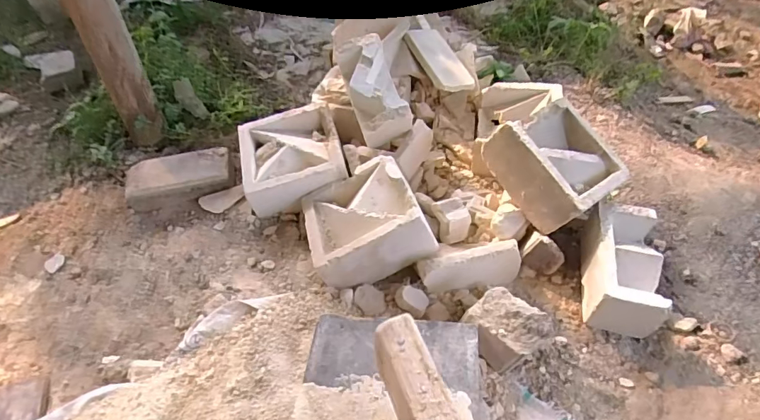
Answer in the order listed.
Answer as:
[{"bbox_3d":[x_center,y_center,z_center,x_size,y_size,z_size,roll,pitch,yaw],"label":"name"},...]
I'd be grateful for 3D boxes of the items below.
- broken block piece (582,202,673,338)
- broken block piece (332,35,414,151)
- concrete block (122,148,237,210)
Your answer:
[{"bbox_3d":[0.409,0.104,0.784,0.103,0.113,0.206,8,49,11],"label":"broken block piece"},{"bbox_3d":[-0.007,-0.240,0.960,0.105,0.104,0.206,-17,69,-13],"label":"broken block piece"},{"bbox_3d":[-0.433,-0.066,1.004,0.219,0.065,0.114,-11,48,-6],"label":"concrete block"}]

